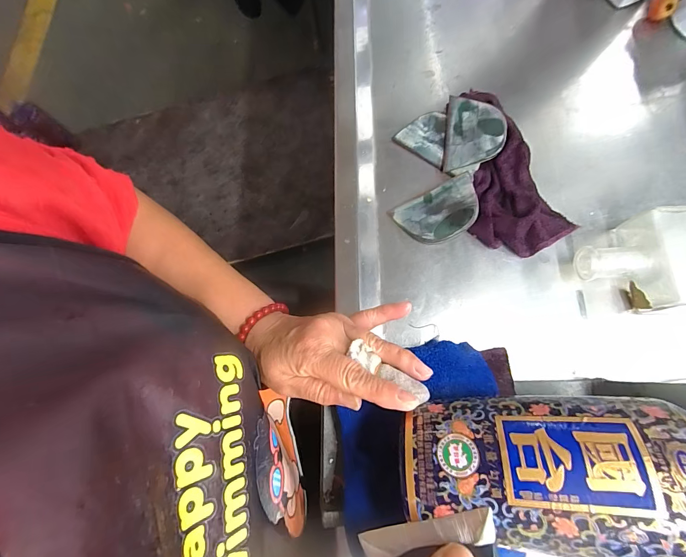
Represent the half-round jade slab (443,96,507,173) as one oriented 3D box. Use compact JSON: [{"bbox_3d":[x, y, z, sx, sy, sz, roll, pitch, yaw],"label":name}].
[{"bbox_3d":[0.139,-0.155,0.360,0.059,0.005,0.080,4,83,17],"label":"half-round jade slab"}]

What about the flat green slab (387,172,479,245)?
[{"bbox_3d":[0.099,-0.066,0.349,0.087,0.009,0.054,-26,69,0],"label":"flat green slab"}]

